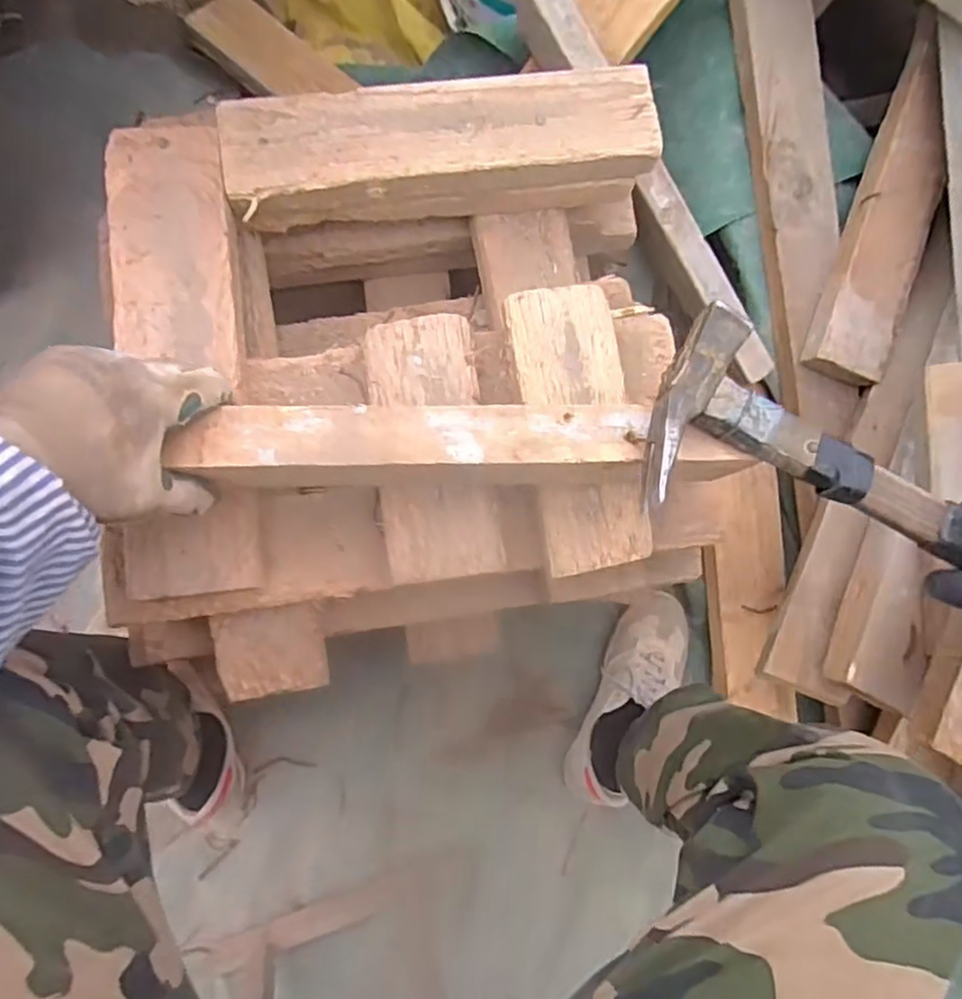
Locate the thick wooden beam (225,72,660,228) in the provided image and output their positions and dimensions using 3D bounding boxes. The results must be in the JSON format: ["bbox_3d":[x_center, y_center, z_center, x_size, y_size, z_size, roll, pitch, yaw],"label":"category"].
[{"bbox_3d":[-0.032,-0.299,0.599,0.358,0.065,0.091,-9,82,-5],"label":"thick wooden beam"}]

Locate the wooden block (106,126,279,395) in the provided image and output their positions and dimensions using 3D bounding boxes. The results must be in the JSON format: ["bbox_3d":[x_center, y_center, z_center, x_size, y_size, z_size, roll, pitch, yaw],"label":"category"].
[{"bbox_3d":[-0.238,-0.179,0.576,0.099,0.100,0.216,-7,82,-5],"label":"wooden block"}]

